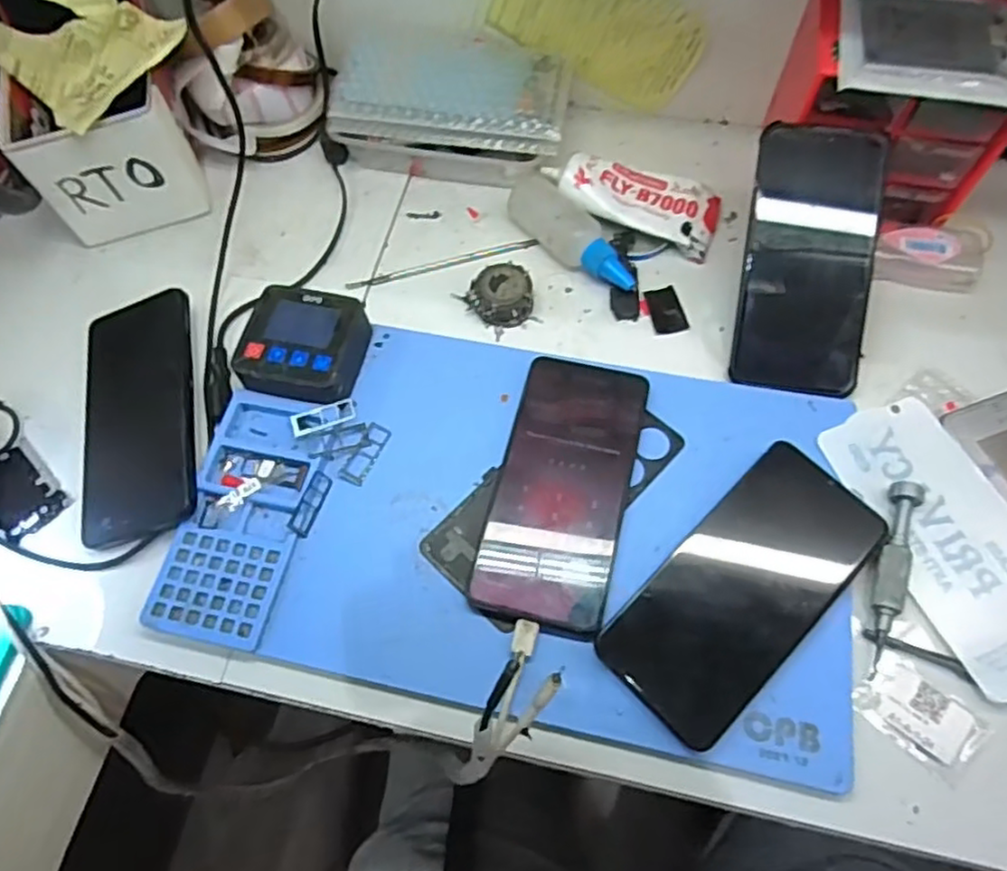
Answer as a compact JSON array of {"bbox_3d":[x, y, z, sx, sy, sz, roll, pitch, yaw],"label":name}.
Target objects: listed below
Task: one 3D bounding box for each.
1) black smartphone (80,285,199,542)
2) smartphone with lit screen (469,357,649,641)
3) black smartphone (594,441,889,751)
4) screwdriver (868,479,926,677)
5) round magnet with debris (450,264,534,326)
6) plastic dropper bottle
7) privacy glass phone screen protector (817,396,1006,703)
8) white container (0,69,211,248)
[{"bbox_3d":[-0.231,-0.016,0.431,0.075,0.009,0.165,-18,65,11],"label":"black smartphone"},{"bbox_3d":[0.035,0.031,0.398,0.075,0.009,0.161,12,67,10],"label":"smartphone with lit screen"},{"bbox_3d":[0.132,0.080,0.368,0.167,0.016,0.079,-42,70,-16],"label":"black smartphone"},{"bbox_3d":[0.209,0.074,0.368,0.017,0.012,0.107,21,67,12],"label":"screwdriver"},{"bbox_3d":[-0.005,-0.094,0.464,0.049,0.023,0.037,-12,64,-3],"label":"round magnet with debris"},{"bbox_3d":[0.050,-0.142,0.476,0.041,0.035,0.115,-40,69,-14],"label":"plastic dropper bottle"},{"bbox_3d":[0.252,0.054,0.376,0.075,0.009,0.163,-20,65,-7],"label":"privacy glass phone screen protector"},{"bbox_3d":[-0.278,-0.203,0.486,0.106,0.085,0.080,-22,66,-7],"label":"white container"}]

